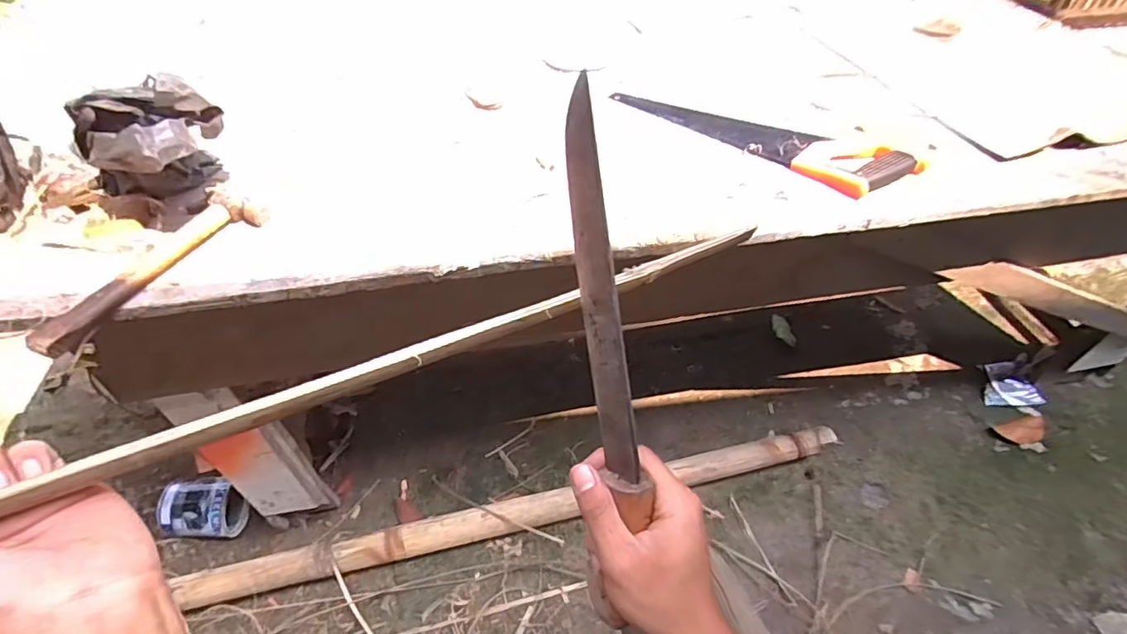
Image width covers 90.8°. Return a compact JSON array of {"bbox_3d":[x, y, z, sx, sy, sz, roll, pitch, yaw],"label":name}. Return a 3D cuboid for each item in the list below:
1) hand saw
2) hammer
[{"bbox_3d":[0.257,-0.261,0.762,0.412,0.028,0.117,30,53,27],"label":"hand saw"},{"bbox_3d":[-0.418,-0.053,0.573,0.059,0.029,0.242,17,48,17],"label":"hammer"}]

